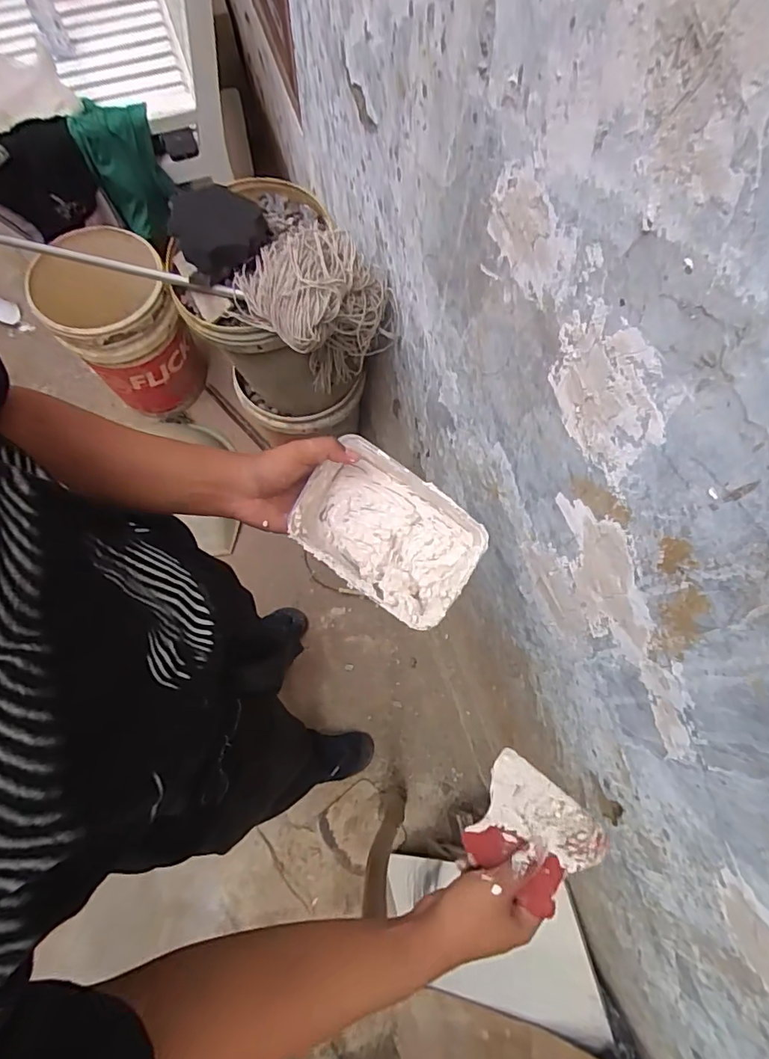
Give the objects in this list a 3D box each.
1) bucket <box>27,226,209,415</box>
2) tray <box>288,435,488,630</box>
[{"bbox_3d":[-0.703,-0.537,1.441,0.303,0.452,0.326,-29,76,-10],"label":"bucket"},{"bbox_3d":[0.003,0.003,0.488,0.169,0.045,0.124,31,91,3],"label":"tray"}]

